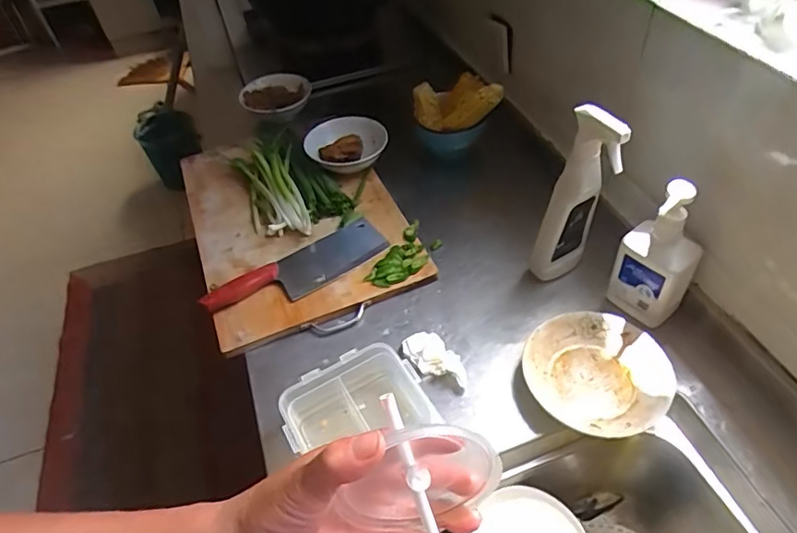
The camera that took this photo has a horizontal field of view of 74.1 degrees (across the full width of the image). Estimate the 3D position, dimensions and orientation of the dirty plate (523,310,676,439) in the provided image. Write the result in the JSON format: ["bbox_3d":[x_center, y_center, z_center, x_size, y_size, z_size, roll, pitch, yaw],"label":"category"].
[{"bbox_3d":[0.247,0.132,0.659,0.159,0.034,0.163,-3,47,4],"label":"dirty plate"}]

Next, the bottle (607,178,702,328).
[{"bbox_3d":[0.324,-0.017,0.656,0.059,0.196,0.081,-24,49,-15],"label":"bottle"}]

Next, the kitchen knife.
[{"bbox_3d":[-0.148,0.006,0.799,0.275,0.027,0.089,-32,52,-22],"label":"kitchen knife"}]

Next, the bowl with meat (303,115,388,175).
[{"bbox_3d":[-0.096,-0.214,0.960,0.141,0.062,0.128,-22,48,-13],"label":"bowl with meat"}]

